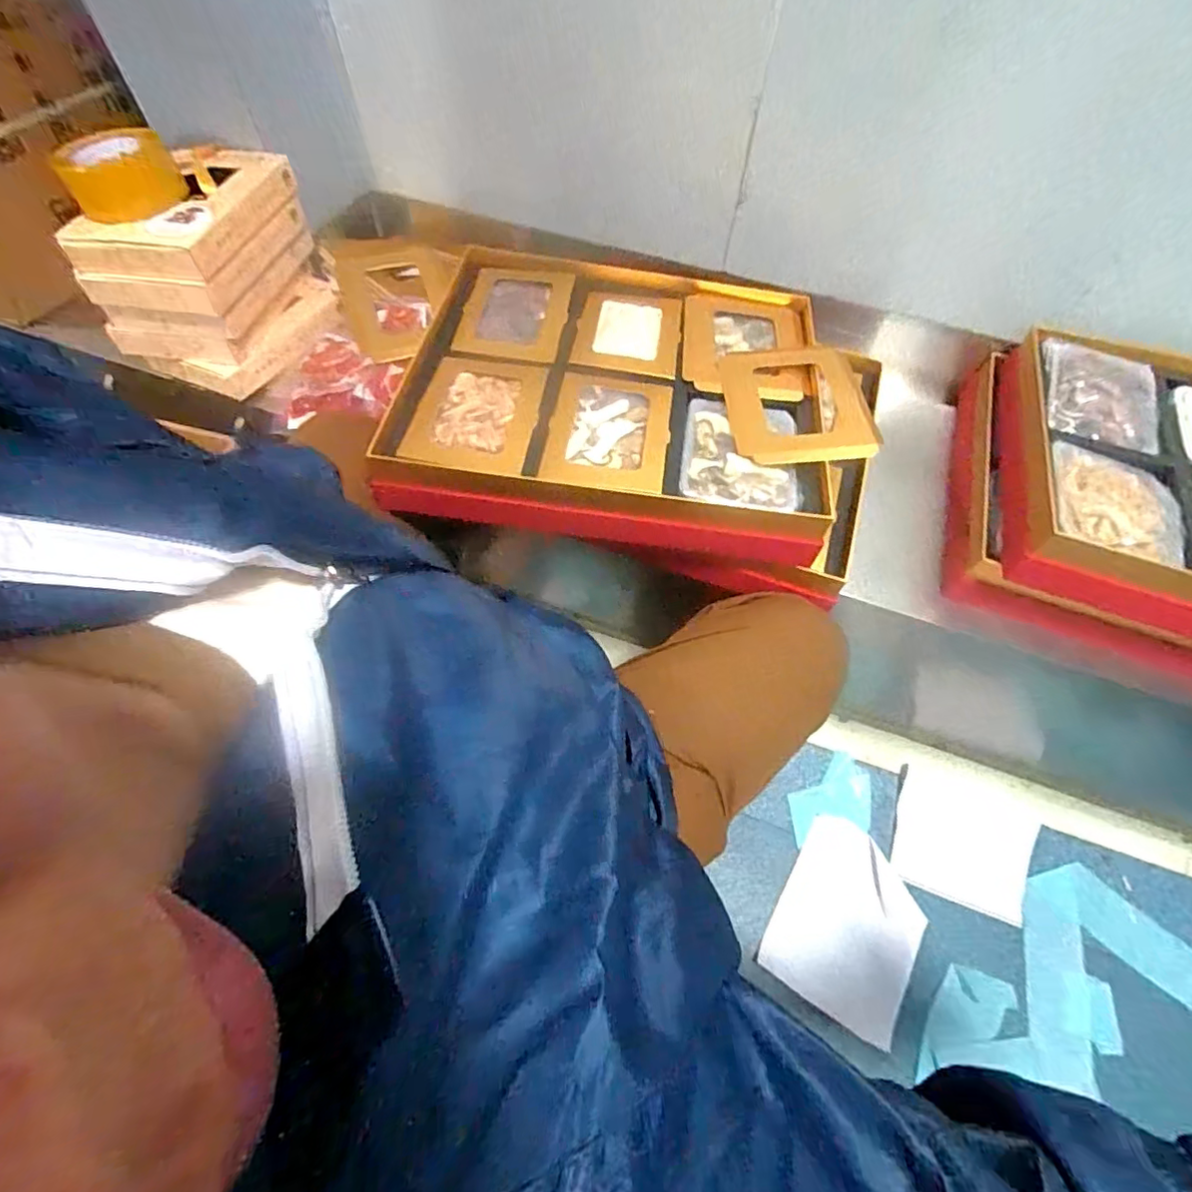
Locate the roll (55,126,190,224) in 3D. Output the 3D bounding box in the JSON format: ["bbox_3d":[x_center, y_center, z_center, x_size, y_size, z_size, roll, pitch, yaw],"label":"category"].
[{"bbox_3d":[-0.576,-0.512,0.716,0.120,0.070,0.118,-27,63,-17],"label":"roll"}]

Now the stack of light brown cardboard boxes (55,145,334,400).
[{"bbox_3d":[-0.519,-0.454,0.806,0.212,0.175,0.257,5,58,2],"label":"stack of light brown cardboard boxes"}]

